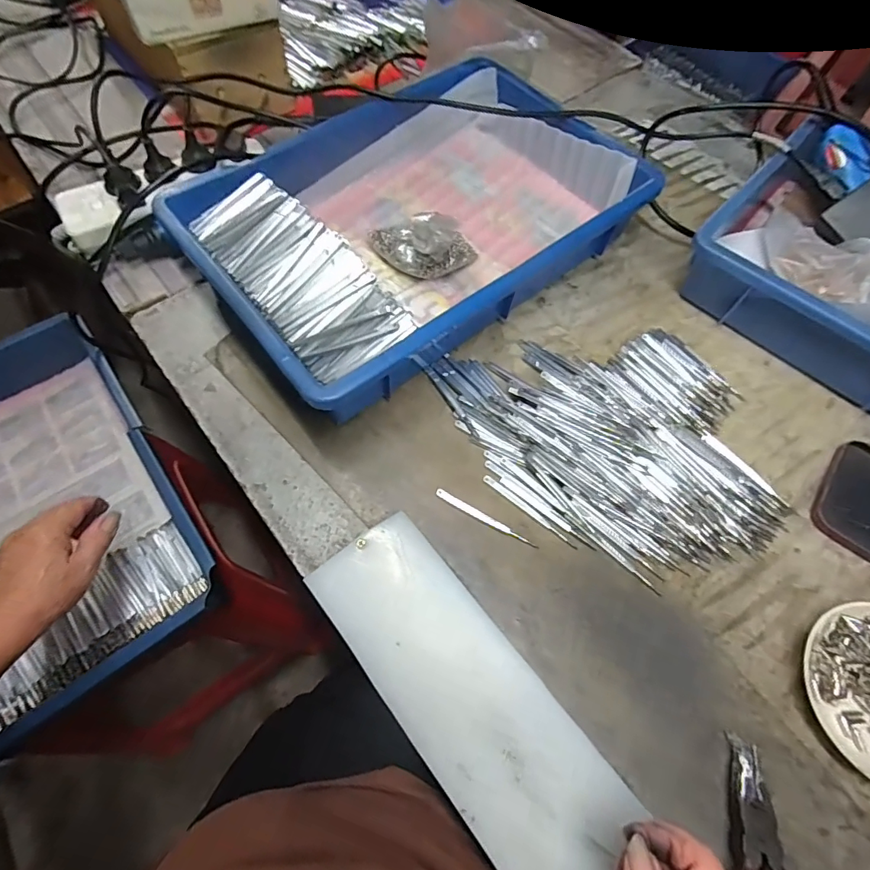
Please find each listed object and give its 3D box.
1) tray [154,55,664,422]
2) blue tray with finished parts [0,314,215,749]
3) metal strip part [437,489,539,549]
[{"bbox_3d":[-0.022,-0.229,0.489,0.418,0.086,0.289,-37,72,-17],"label":"tray"},{"bbox_3d":[-0.445,0.083,0.515,0.281,0.094,0.428,-34,71,-16],"label":"blue tray with finished parts"},{"bbox_3d":[0.043,0.070,0.394,0.092,0.004,0.007,27,67,10],"label":"metal strip part"}]

